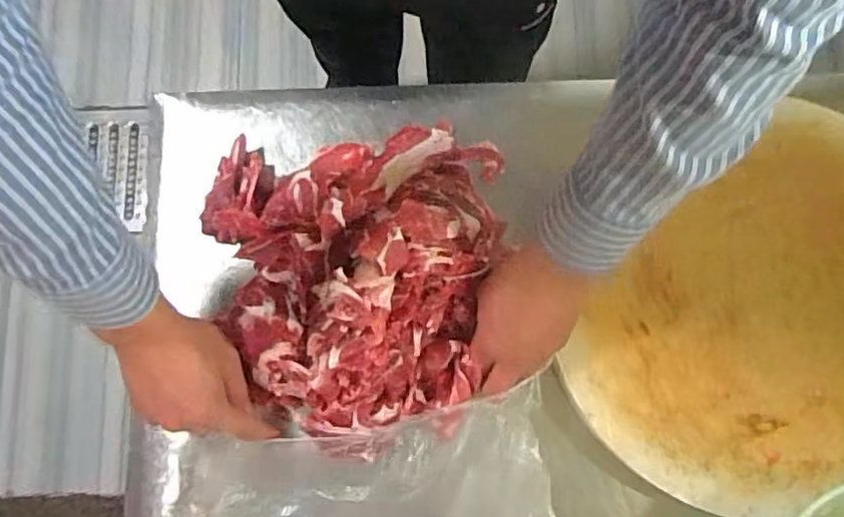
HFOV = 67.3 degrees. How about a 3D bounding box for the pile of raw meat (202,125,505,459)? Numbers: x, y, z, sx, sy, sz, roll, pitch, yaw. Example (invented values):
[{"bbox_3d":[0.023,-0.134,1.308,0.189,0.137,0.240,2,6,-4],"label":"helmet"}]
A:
[{"bbox_3d":[-0.051,0.019,0.555,0.267,0.110,0.295,-13,77,-2],"label":"pile of raw meat"}]

